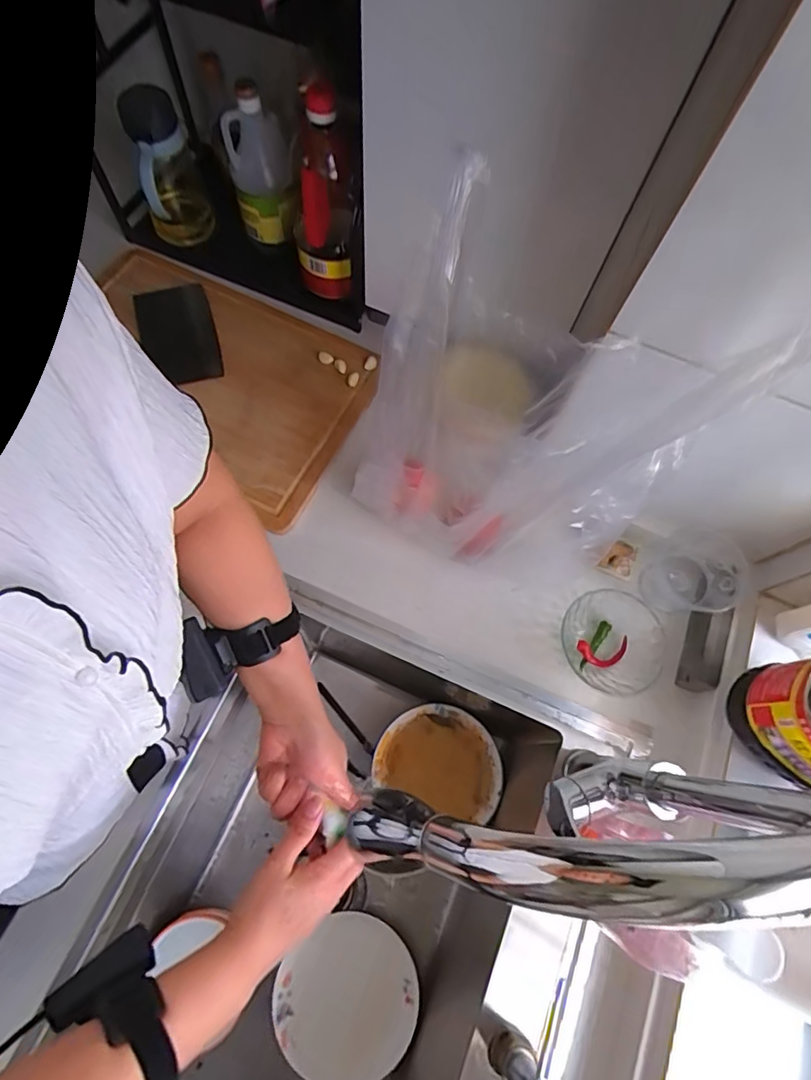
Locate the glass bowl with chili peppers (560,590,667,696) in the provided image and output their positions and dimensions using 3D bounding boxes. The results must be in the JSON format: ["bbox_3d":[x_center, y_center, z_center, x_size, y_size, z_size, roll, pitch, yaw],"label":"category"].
[{"bbox_3d":[0.242,0.120,0.613,0.108,0.041,0.110,1,69,-3],"label":"glass bowl with chili peppers"}]

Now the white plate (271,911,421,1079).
[{"bbox_3d":[-0.070,0.572,0.657,0.170,0.018,0.161,1,69,-3],"label":"white plate"}]

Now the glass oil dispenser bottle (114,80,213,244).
[{"bbox_3d":[-0.330,-0.506,0.737,0.085,0.183,0.079,-19,72,-10],"label":"glass oil dispenser bottle"}]

